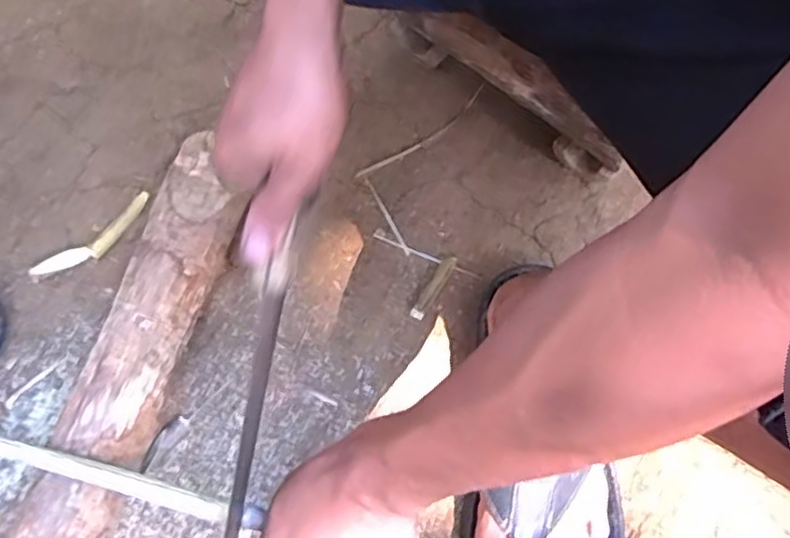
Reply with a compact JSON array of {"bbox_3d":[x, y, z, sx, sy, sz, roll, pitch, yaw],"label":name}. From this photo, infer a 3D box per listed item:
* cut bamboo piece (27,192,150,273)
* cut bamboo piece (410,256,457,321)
[{"bbox_3d":[-0.251,-0.024,0.576,0.111,0.013,0.028,-40,73,-15],"label":"cut bamboo piece"},{"bbox_3d":[0.032,0.015,0.568,0.012,0.009,0.062,29,70,11],"label":"cut bamboo piece"}]

